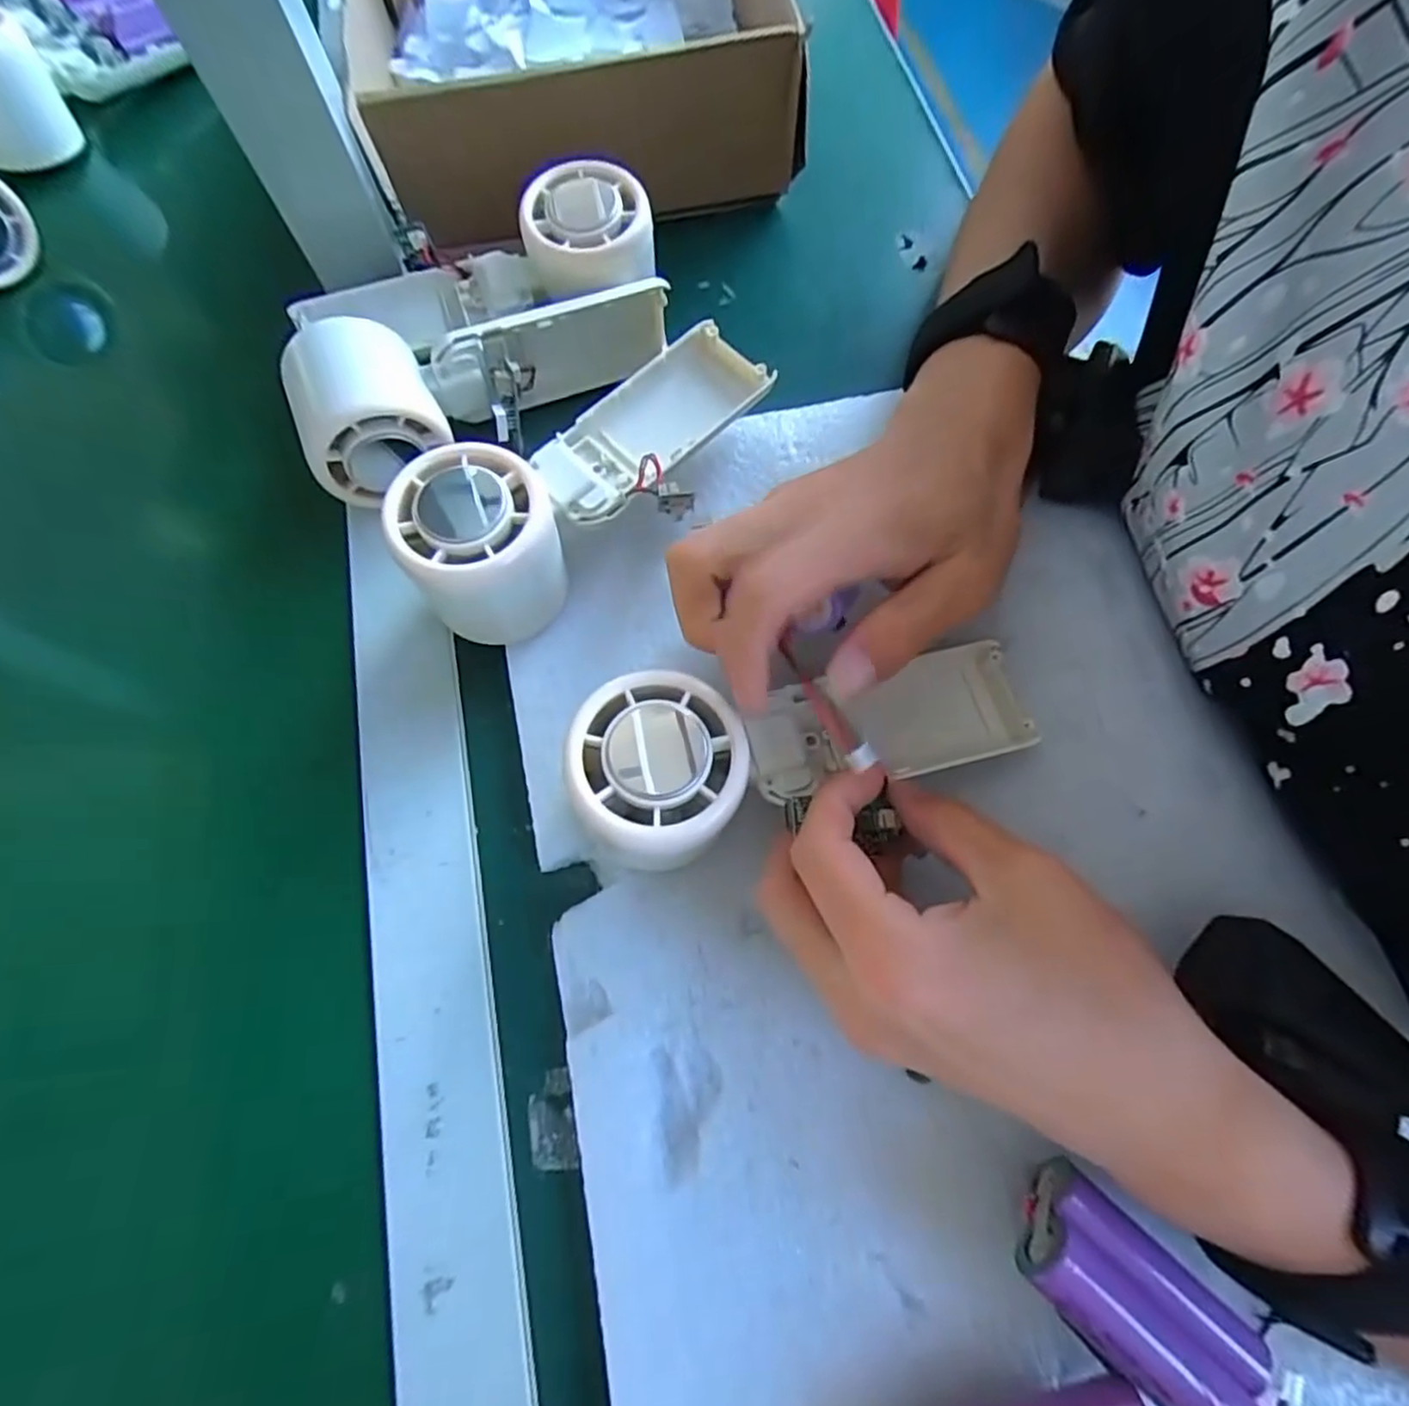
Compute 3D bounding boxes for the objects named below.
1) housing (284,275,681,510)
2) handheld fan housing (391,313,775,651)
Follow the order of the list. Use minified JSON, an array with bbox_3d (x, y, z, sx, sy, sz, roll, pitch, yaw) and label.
[{"bbox_3d":[-0.090,-0.139,0.300,0.159,0.056,0.058,-19,71,-7],"label":"housing"},{"bbox_3d":[-0.040,-0.093,0.272,0.167,0.059,0.051,-42,75,-13],"label":"handheld fan housing"}]

